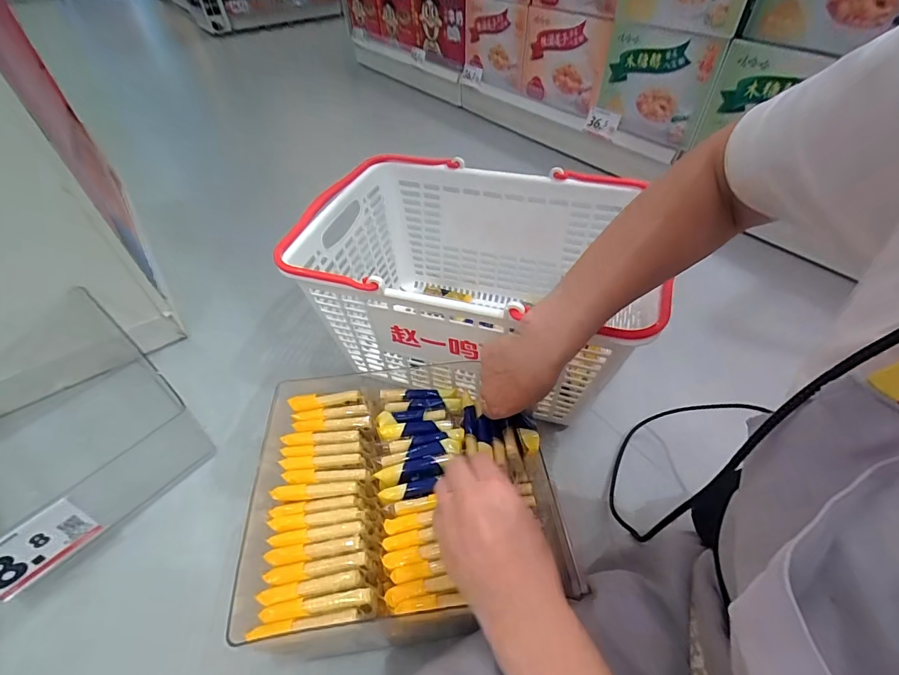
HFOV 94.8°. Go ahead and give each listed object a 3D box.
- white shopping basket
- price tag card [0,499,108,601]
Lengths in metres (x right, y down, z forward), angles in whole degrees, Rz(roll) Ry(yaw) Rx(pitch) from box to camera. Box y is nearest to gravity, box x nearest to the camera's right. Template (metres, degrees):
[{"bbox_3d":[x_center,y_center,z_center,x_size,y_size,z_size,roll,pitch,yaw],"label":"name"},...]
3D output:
[{"bbox_3d":[0.025,-0.072,0.623,0.419,0.240,0.322,11,47,13],"label":"white shopping basket"},{"bbox_3d":[-0.441,0.224,0.441,0.006,0.065,0.097,16,46,42],"label":"price tag card"}]

